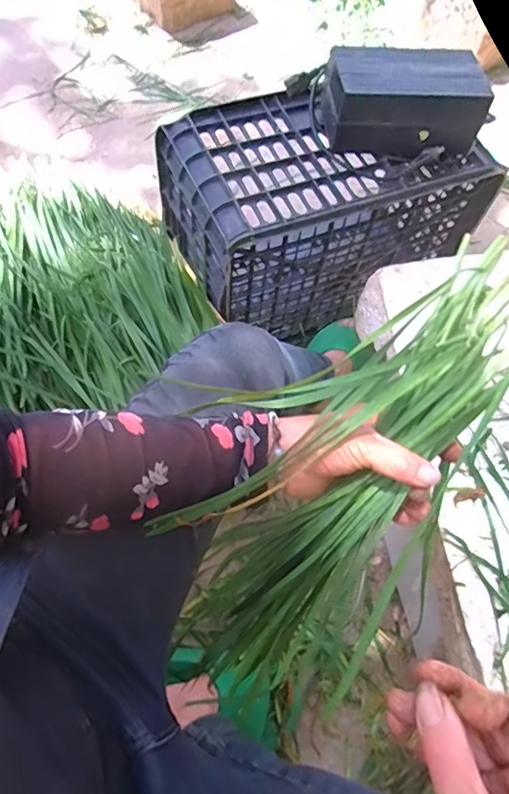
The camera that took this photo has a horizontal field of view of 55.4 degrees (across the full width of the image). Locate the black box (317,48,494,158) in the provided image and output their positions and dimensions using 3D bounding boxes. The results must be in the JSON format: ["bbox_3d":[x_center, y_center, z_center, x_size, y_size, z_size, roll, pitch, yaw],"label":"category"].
[{"bbox_3d":[0.212,-0.421,0.690,0.214,0.087,0.123,-3,65,-6],"label":"black box"}]

